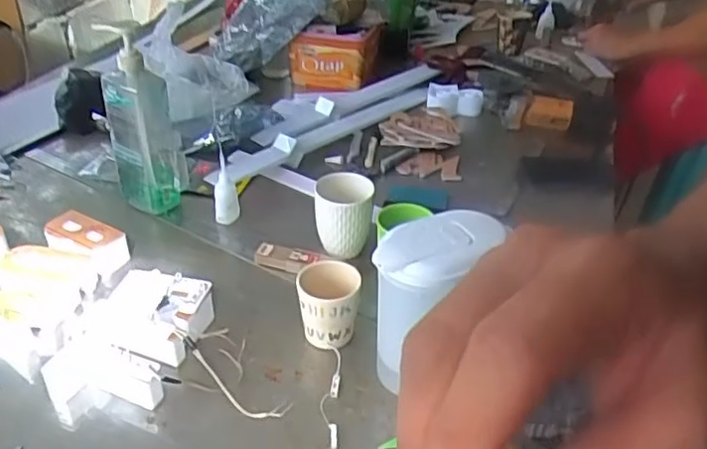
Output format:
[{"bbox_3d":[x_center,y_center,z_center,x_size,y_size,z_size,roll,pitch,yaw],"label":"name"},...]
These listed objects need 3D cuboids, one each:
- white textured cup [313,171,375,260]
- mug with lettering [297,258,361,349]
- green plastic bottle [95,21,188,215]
[{"bbox_3d":[-0.014,-0.016,0.873,0.075,0.087,0.074,4,37,1],"label":"white textured cup"},{"bbox_3d":[-0.030,0.097,0.753,0.072,0.087,0.064,4,37,1],"label":"mug with lettering"},{"bbox_3d":[-0.299,-0.142,0.933,0.089,0.250,0.082,-15,39,-23],"label":"green plastic bottle"}]

